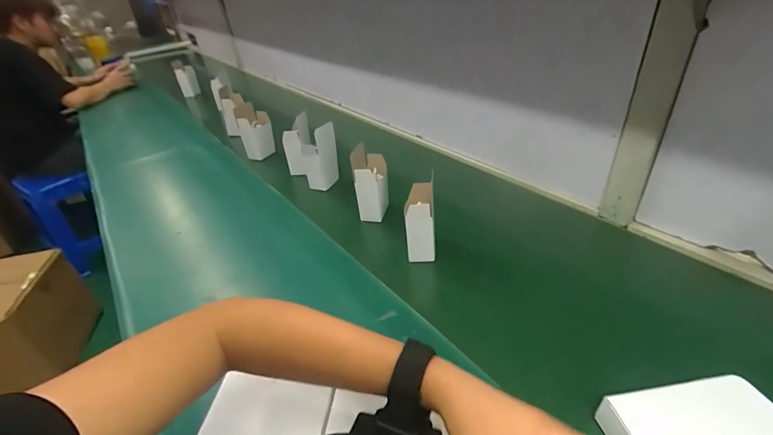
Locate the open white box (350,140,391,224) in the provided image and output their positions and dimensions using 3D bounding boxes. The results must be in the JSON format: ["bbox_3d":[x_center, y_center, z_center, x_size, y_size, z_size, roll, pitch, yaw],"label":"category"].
[{"bbox_3d":[-0.028,-0.062,0.718,0.065,0.142,0.053,-3,32,3],"label":"open white box"}]

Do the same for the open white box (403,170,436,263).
[{"bbox_3d":[0.056,0.012,0.611,0.049,0.120,0.059,-2,33,4],"label":"open white box"}]

